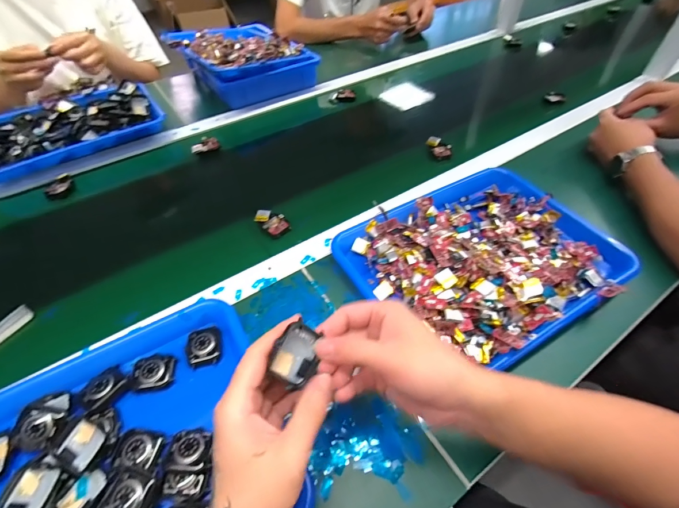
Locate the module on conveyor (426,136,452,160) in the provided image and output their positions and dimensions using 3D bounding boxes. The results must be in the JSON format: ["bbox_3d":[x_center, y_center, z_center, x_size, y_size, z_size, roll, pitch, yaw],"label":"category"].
[{"bbox_3d":[0.188,-0.201,0.632,0.034,0.015,0.059,-19,52,-13],"label":"module on conveyor"}]

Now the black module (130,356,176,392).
[{"bbox_3d":[-0.200,0.128,0.362,0.042,0.009,0.036,-11,51,-7],"label":"black module"}]

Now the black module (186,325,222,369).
[{"bbox_3d":[-0.155,0.105,0.383,0.036,0.011,0.045,-15,52,-10],"label":"black module"}]

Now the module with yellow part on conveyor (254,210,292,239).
[{"bbox_3d":[-0.102,-0.050,0.513,0.038,0.014,0.057,-36,58,-24],"label":"module with yellow part on conveyor"}]

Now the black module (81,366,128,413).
[{"bbox_3d":[-0.246,0.140,0.349,0.032,0.012,0.042,27,56,22],"label":"black module"}]

